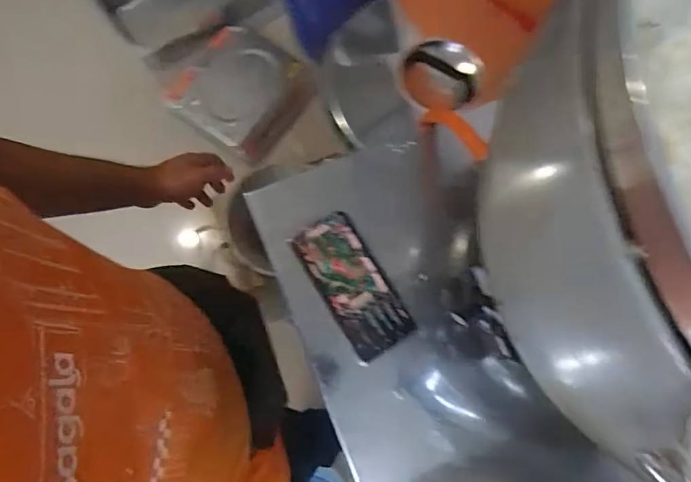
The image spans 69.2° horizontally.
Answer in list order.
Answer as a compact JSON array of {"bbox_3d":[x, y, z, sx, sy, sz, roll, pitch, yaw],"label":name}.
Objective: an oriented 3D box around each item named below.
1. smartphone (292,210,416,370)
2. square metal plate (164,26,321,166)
[{"bbox_3d":[0.009,0.049,0.558,0.073,0.011,0.159,-29,79,-8],"label":"smartphone"},{"bbox_3d":[-0.310,-0.448,1.446,0.390,0.032,0.334,35,78,7],"label":"square metal plate"}]

